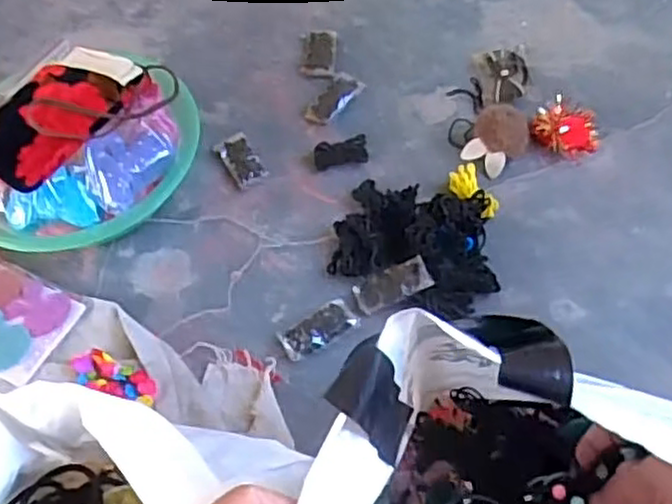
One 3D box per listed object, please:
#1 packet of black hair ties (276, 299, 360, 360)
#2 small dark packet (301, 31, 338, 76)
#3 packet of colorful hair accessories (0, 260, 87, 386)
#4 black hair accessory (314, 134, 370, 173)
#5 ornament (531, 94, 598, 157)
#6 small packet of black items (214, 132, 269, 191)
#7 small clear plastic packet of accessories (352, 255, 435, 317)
[{"bbox_3d":[-0.016,0.067,0.631,0.067,0.004,0.034,-27,59,-14],"label":"packet of black hair ties"},{"bbox_3d":[-0.019,-0.230,0.822,0.038,0.018,0.070,0,57,4],"label":"small dark packet"},{"bbox_3d":[-0.312,0.059,0.665,0.140,0.008,0.093,25,62,18],"label":"packet of colorful hair accessories"},{"bbox_3d":[0.005,-0.103,0.737,0.053,0.020,0.026,-9,57,-2],"label":"black hair accessory"},{"bbox_3d":[0.234,-0.124,0.731,0.066,0.030,0.055,32,64,22],"label":"ornament"},{"bbox_3d":[-0.099,-0.096,0.747,0.036,0.009,0.066,-29,60,-14],"label":"small packet of black items"},{"bbox_3d":[0.050,0.029,0.645,0.069,0.008,0.032,-25,57,7],"label":"small clear plastic packet of accessories"}]

